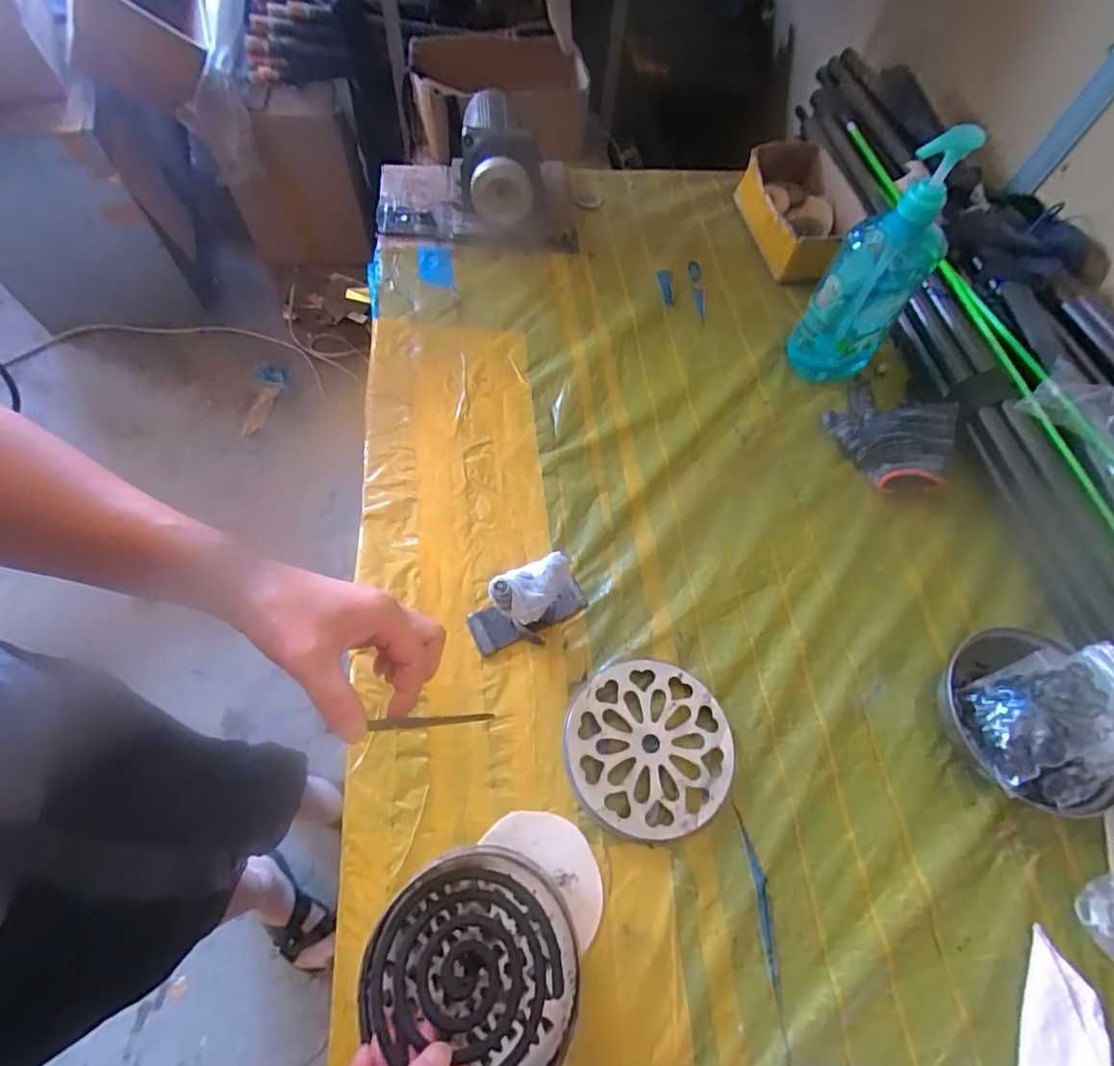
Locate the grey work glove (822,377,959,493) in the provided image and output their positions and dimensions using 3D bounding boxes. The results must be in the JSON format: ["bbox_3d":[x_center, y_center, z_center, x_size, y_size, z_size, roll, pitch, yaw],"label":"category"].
[{"bbox_3d":[0.374,-0.112,0.614,0.135,0.040,0.126,36,67,13],"label":"grey work glove"}]

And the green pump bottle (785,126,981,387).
[{"bbox_3d":[0.335,-0.269,0.576,0.091,0.245,0.068,37,67,14],"label":"green pump bottle"}]

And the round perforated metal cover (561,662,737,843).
[{"bbox_3d":[0.076,0.179,0.467,0.137,0.013,0.140,2,64,-3],"label":"round perforated metal cover"}]

